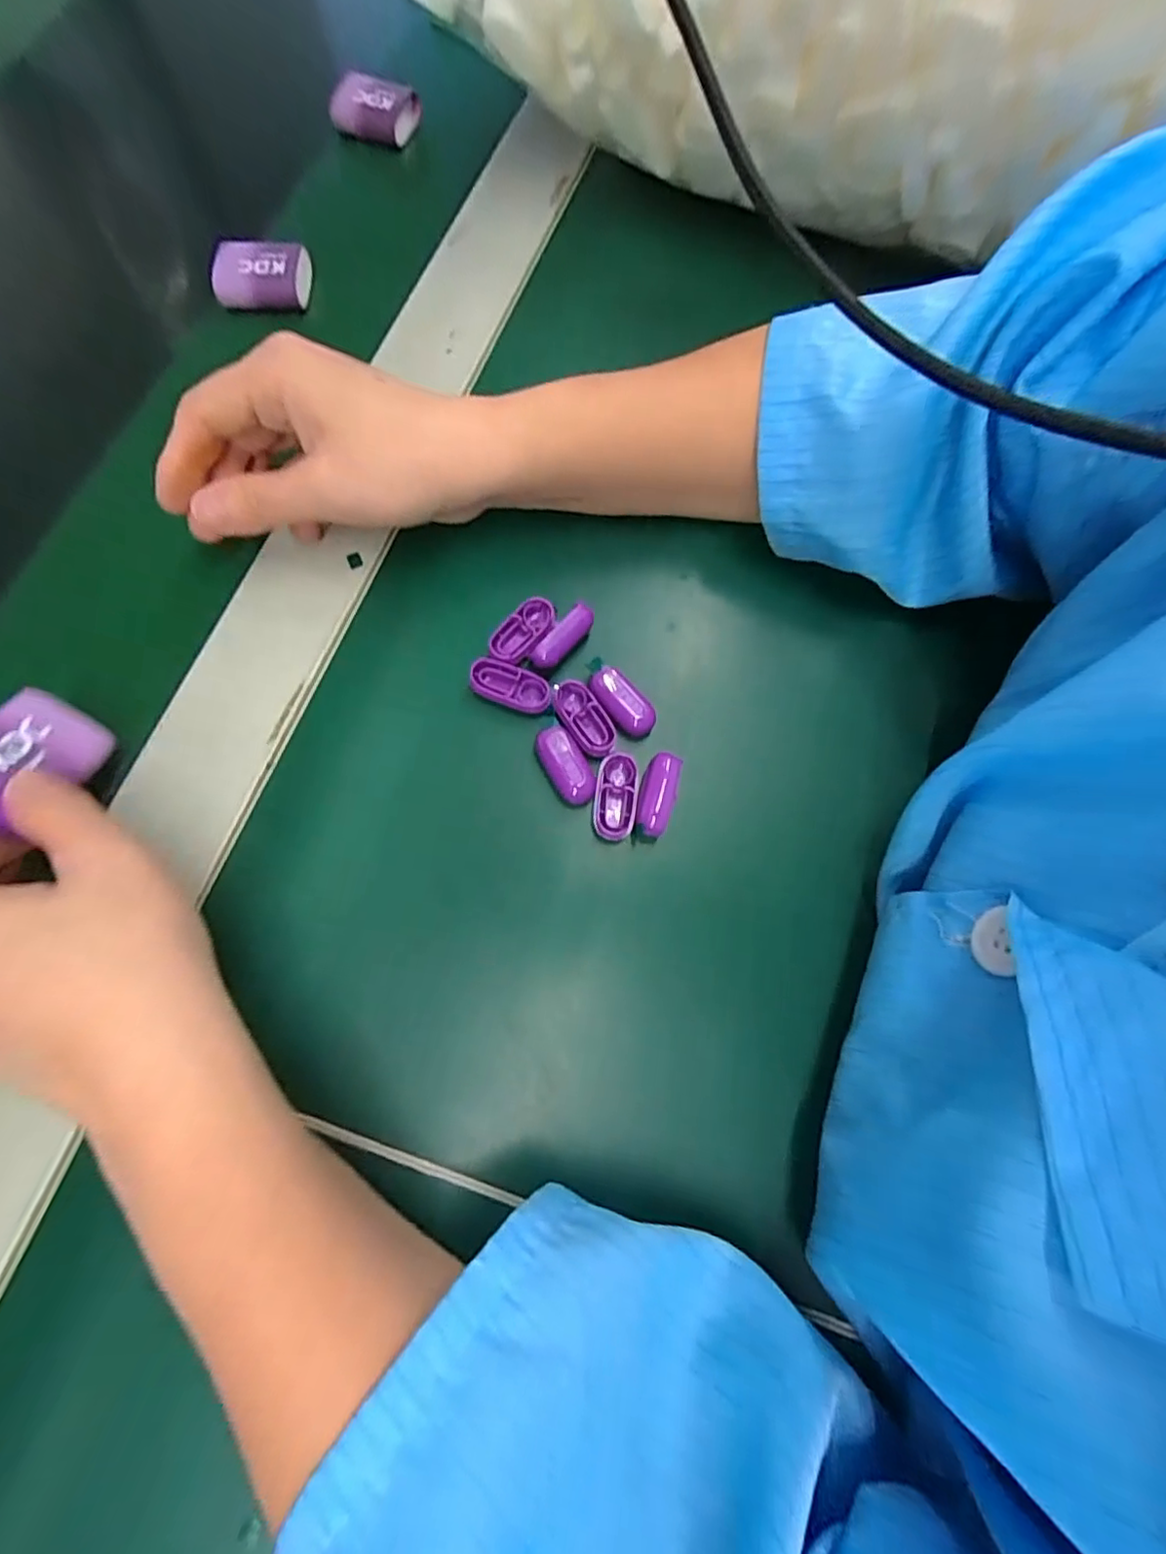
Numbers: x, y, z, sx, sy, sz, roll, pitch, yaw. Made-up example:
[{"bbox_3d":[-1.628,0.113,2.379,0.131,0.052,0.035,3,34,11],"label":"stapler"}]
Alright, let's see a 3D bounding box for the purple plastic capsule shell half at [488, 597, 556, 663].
[{"bbox_3d":[-0.025,-0.062,0.251,0.015,0.004,0.034,37,76,9],"label":"purple plastic capsule shell half"}]

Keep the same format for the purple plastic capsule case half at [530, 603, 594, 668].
[{"bbox_3d":[-0.009,-0.058,0.249,0.032,0.006,0.012,-41,79,-12],"label":"purple plastic capsule case half"}]

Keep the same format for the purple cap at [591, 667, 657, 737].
[{"bbox_3d":[0.016,-0.030,0.246,0.015,0.007,0.031,-39,78,-11],"label":"purple cap"}]

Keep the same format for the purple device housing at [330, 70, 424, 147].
[{"bbox_3d":[-0.121,-0.386,0.348,0.049,0.017,0.026,15,74,3],"label":"purple device housing"}]

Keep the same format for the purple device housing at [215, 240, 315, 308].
[{"bbox_3d":[-0.163,-0.257,0.308,0.046,0.017,0.029,-4,74,-3],"label":"purple device housing"}]

